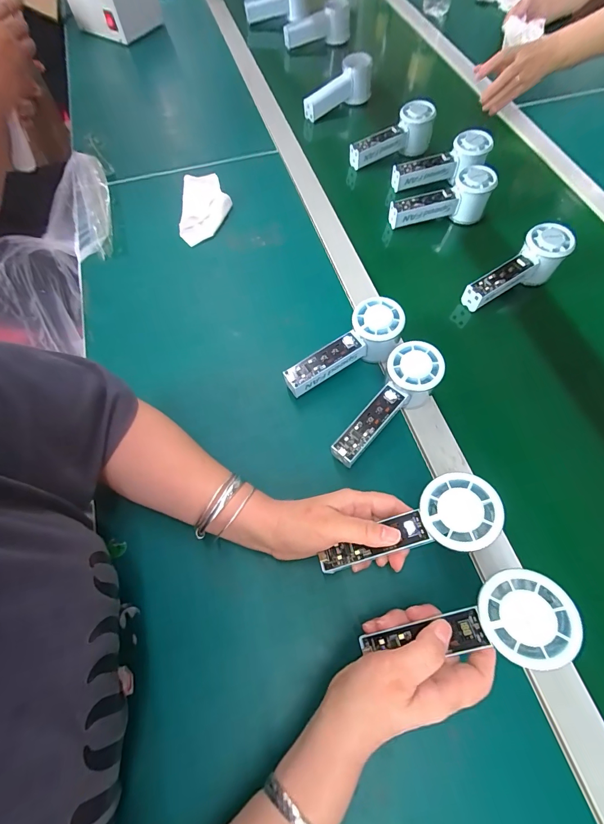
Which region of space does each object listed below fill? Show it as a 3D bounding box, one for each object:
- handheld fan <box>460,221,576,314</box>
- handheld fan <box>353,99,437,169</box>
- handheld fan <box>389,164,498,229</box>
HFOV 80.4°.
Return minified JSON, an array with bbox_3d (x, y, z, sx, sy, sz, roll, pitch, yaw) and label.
[{"bbox_3d":[0.285,-0.189,0.489,0.148,0.057,0.052,-30,67,2],"label":"handheld fan"},{"bbox_3d":[0.154,-0.467,0.613,0.151,0.063,0.057,-36,69,-15],"label":"handheld fan"},{"bbox_3d":[0.207,-0.326,0.545,0.149,0.062,0.053,-6,65,-1],"label":"handheld fan"}]

